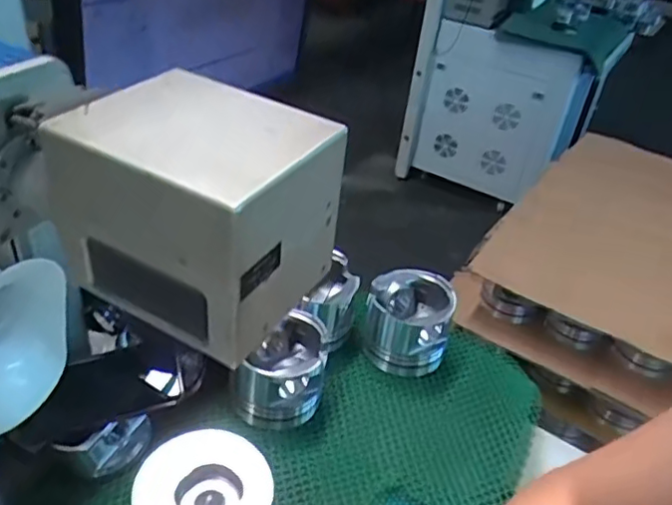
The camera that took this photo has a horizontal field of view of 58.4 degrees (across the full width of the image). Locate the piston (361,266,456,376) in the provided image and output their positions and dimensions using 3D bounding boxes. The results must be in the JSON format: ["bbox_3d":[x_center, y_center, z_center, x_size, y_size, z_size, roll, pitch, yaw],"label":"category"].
[{"bbox_3d":[0.094,0.091,0.791,0.109,0.096,0.099,7,36,-1],"label":"piston"}]

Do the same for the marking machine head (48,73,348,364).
[{"bbox_3d":[-0.069,-0.023,0.311,0.121,0.099,0.091,20,38,17],"label":"marking machine head"}]

